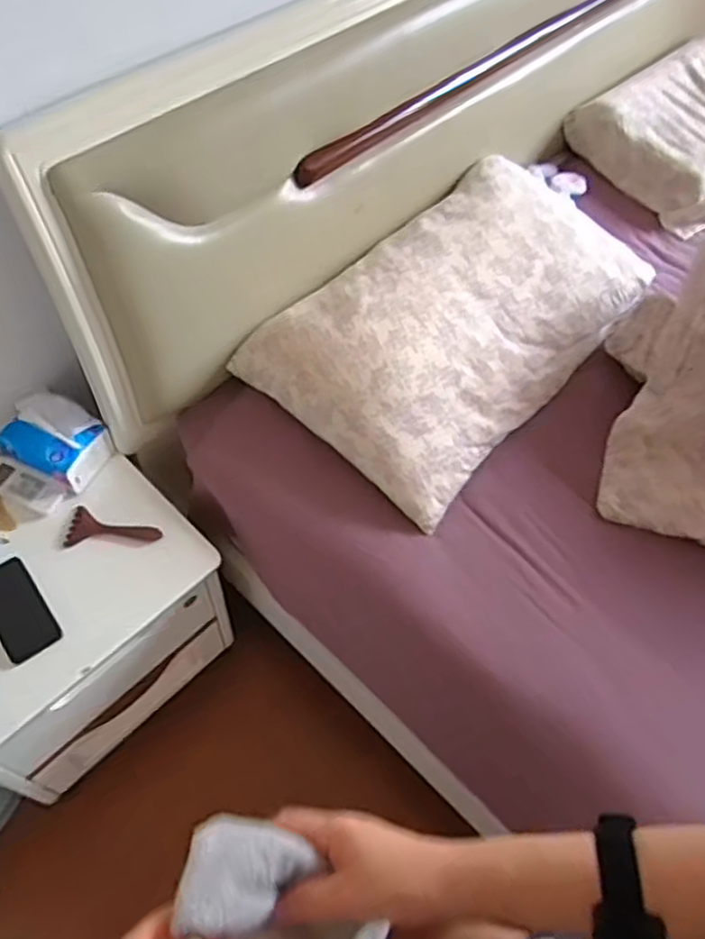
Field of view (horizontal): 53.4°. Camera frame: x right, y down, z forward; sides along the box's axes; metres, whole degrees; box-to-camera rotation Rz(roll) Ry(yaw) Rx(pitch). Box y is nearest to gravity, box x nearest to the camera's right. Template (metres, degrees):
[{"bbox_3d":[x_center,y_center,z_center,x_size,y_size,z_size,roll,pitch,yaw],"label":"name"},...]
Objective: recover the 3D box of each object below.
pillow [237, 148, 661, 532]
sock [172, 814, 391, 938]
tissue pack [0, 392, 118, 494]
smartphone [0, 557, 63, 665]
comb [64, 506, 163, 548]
[{"bbox_3d":[0.186,-0.259,1.182,0.399,0.130,0.667,39,63,18],"label":"pillow"},{"bbox_3d":[-0.037,0.282,0.433,0.071,0.061,0.163,-43,109,-26],"label":"sock"},{"bbox_3d":[-0.458,-0.050,1.083,0.137,0.098,0.111,28,60,13],"label":"tissue pack"},{"bbox_3d":[-0.482,0.199,1.004,0.075,0.006,0.146,-30,70,-24],"label":"smartphone"},{"bbox_3d":[-0.363,0.096,1.073,0.139,0.010,0.062,8,58,0],"label":"comb"}]

